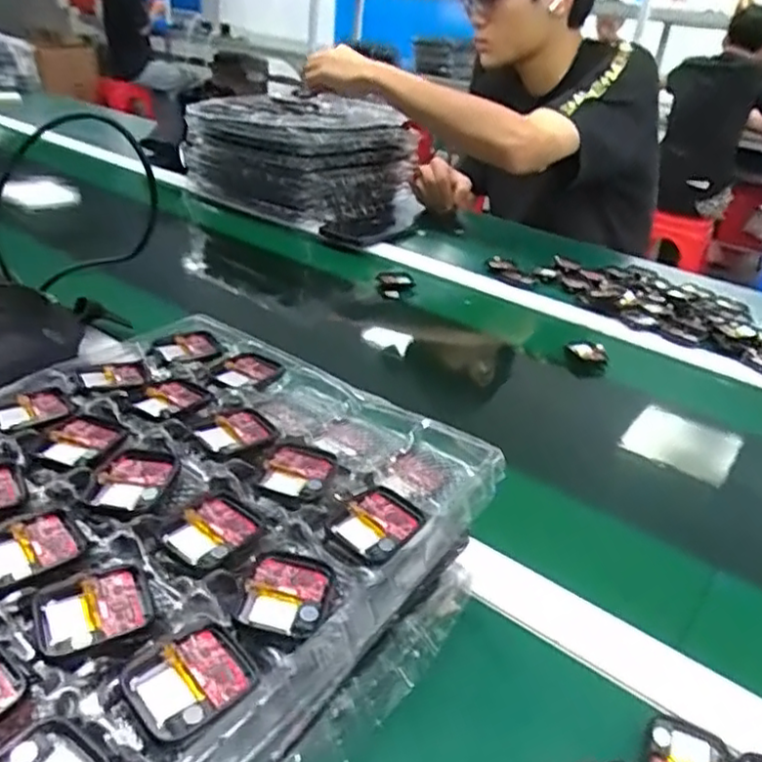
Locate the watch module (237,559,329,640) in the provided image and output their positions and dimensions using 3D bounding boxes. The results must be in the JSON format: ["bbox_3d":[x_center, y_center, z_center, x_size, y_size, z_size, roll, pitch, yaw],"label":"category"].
[{"bbox_3d":[-0.041,0.091,0.284,0.034,0.004,0.038,11,30,8],"label":"watch module"}]

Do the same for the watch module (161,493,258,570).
[{"bbox_3d":[-0.077,0.069,0.310,0.032,0.007,0.038,24,34,28],"label":"watch module"}]

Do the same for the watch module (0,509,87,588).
[{"bbox_3d":[-0.153,0.073,0.293,0.041,0.008,0.035,-21,39,-38],"label":"watch module"}]

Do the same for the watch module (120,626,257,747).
[{"bbox_3d":[-0.069,0.112,0.248,0.042,0.010,0.037,-22,40,-40],"label":"watch module"}]

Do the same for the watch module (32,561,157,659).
[{"bbox_3d":[-0.114,0.091,0.267,0.042,0.006,0.038,-10,34,-27],"label":"watch module"}]

